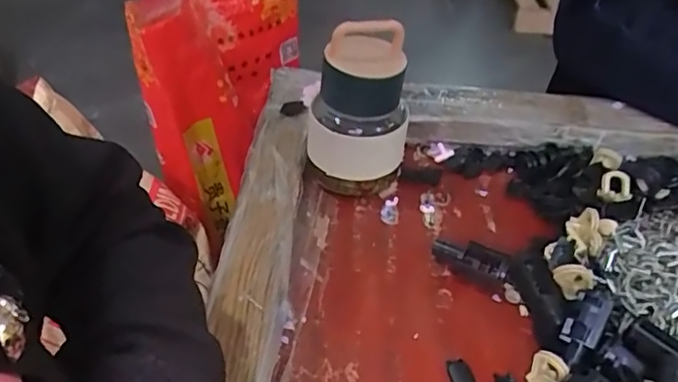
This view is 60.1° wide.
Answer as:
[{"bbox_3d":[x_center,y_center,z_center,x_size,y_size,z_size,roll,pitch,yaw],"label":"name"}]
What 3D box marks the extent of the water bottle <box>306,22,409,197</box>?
[{"bbox_3d":[0.015,-0.057,0.449,0.074,0.137,0.059,4,37,2],"label":"water bottle"}]

